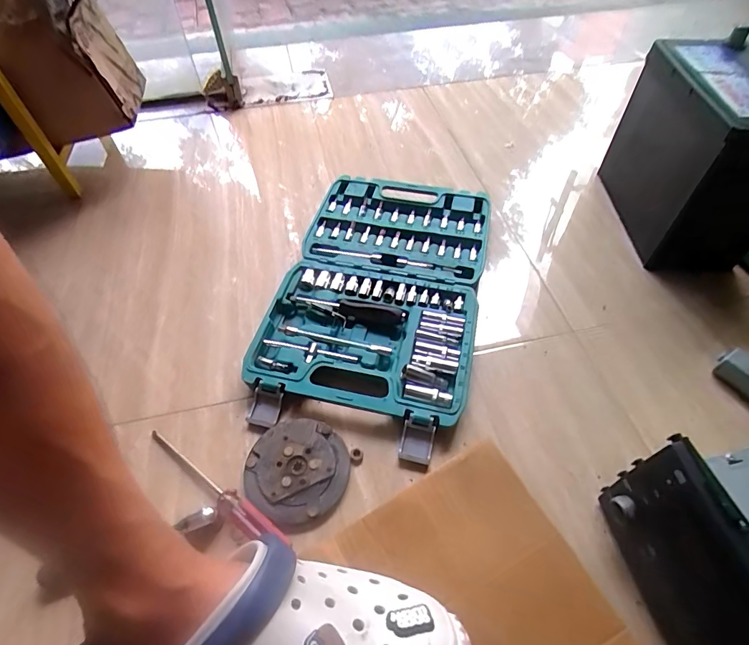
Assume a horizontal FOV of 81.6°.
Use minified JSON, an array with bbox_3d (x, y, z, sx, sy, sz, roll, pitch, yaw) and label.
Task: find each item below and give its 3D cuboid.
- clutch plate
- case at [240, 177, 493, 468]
[{"bbox_3d":[-0.077,0.150,0.440,0.099,0.016,0.099,0,51,0],"label":"clutch plate"},{"bbox_3d":[0.011,-0.046,0.564,0.240,0.033,0.399,11,52,9],"label":"case"}]

